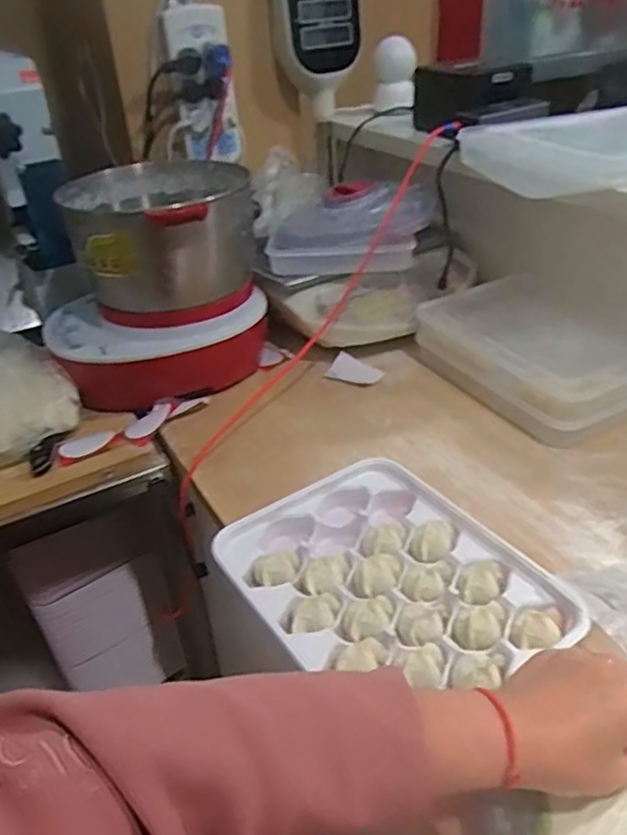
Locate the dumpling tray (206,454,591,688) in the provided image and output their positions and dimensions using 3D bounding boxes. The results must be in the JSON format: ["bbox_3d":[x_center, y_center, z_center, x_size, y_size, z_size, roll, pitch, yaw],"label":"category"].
[{"bbox_3d":[0.068,0.149,0.592,0.223,0.033,0.284,-24,39,-27],"label":"dumpling tray"}]

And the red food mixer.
[{"bbox_3d":[-0.223,-0.181,0.917,0.296,0.258,0.247,-15,35,-15],"label":"red food mixer"}]

